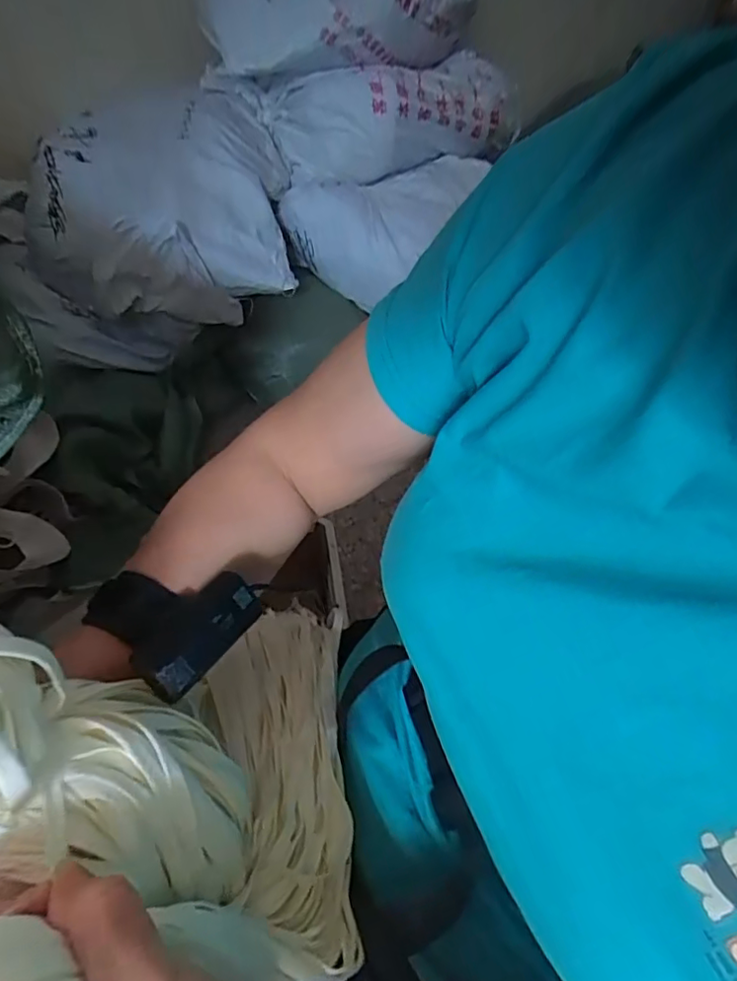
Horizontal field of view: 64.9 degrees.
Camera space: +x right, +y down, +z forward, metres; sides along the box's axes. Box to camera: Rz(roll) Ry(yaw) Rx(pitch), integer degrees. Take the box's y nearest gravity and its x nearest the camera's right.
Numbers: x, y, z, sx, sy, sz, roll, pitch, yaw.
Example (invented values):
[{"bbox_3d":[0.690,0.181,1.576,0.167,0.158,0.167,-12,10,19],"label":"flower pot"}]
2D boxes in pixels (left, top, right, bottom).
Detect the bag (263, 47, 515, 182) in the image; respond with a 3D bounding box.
[{"bbox_3d":[0.087,-0.864,1.350,0.590,0.208,0.196,-25,47,-29],"label":"bag"}]

